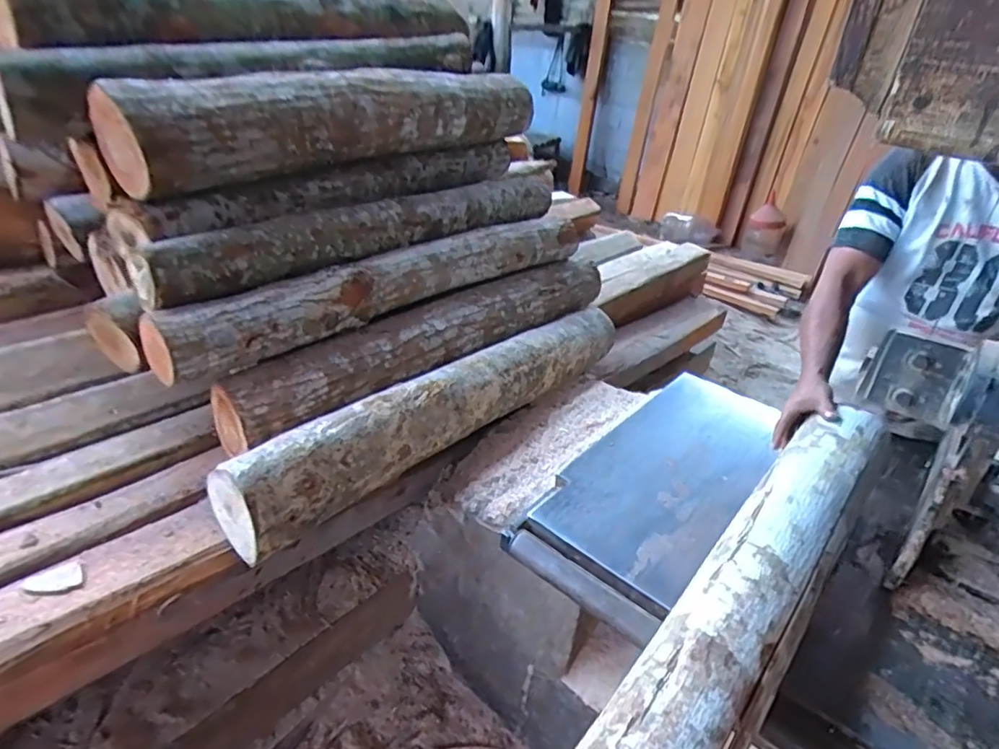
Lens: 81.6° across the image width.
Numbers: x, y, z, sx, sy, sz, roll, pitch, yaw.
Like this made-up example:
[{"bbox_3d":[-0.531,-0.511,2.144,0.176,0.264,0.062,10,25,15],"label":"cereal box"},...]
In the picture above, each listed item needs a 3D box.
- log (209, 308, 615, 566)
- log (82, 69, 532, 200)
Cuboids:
[{"bbox_3d":[-0.071,0.033,1.319,0.155,0.157,1.122,28,38,34],"label":"log"},{"bbox_3d":[-0.323,-0.599,1.363,0.183,0.180,1.118,24,36,30],"label":"log"}]

